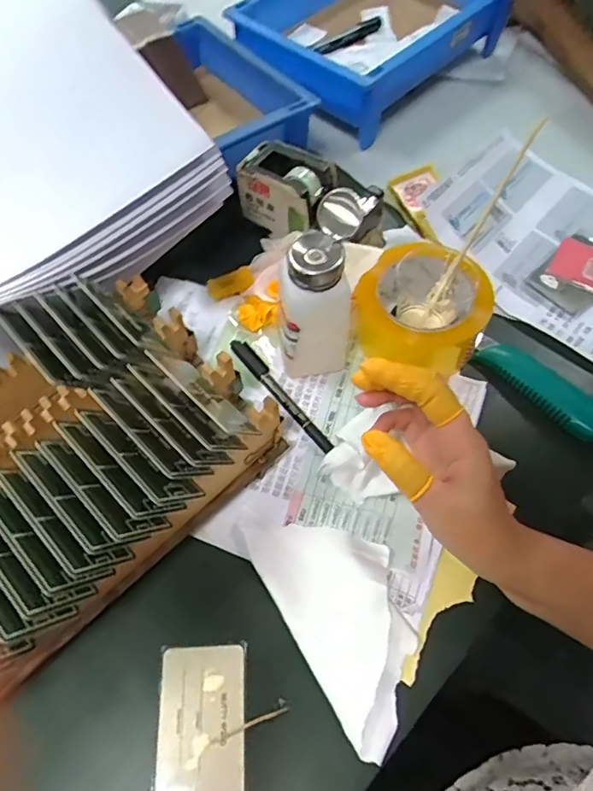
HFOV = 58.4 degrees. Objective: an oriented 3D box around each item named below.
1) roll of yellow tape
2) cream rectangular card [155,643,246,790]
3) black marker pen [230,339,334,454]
[{"bbox_3d":[0.105,-0.070,0.453,0.100,0.074,0.093,1,59,-1],"label":"roll of yellow tape"},{"bbox_3d":[-0.061,0.210,0.343,0.054,0.006,0.085,-2,59,-3],"label":"cream rectangular card"},{"bbox_3d":[-0.014,-0.001,0.454,0.015,0.011,0.137,-34,66,-20],"label":"black marker pen"}]

